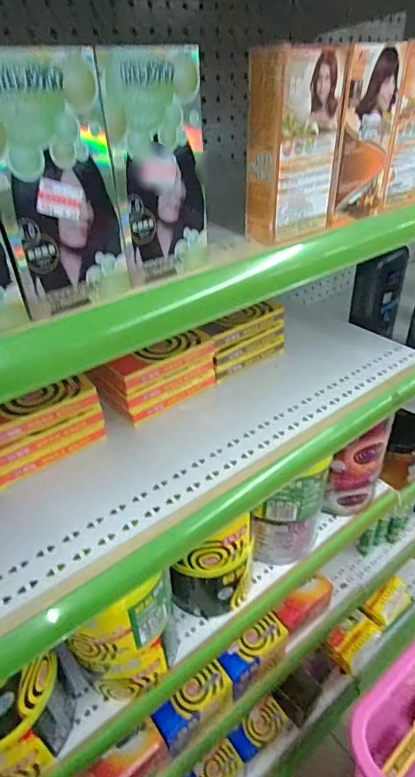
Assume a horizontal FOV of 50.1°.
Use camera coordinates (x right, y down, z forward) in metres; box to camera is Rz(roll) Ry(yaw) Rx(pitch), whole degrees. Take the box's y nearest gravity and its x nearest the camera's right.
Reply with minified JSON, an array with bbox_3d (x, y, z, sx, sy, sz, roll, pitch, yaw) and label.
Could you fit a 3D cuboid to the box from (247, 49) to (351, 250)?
[{"bbox_3d":[0.063,-0.176,0.326,0.069,0.116,0.034,-29,43,-34],"label":"box"}]

